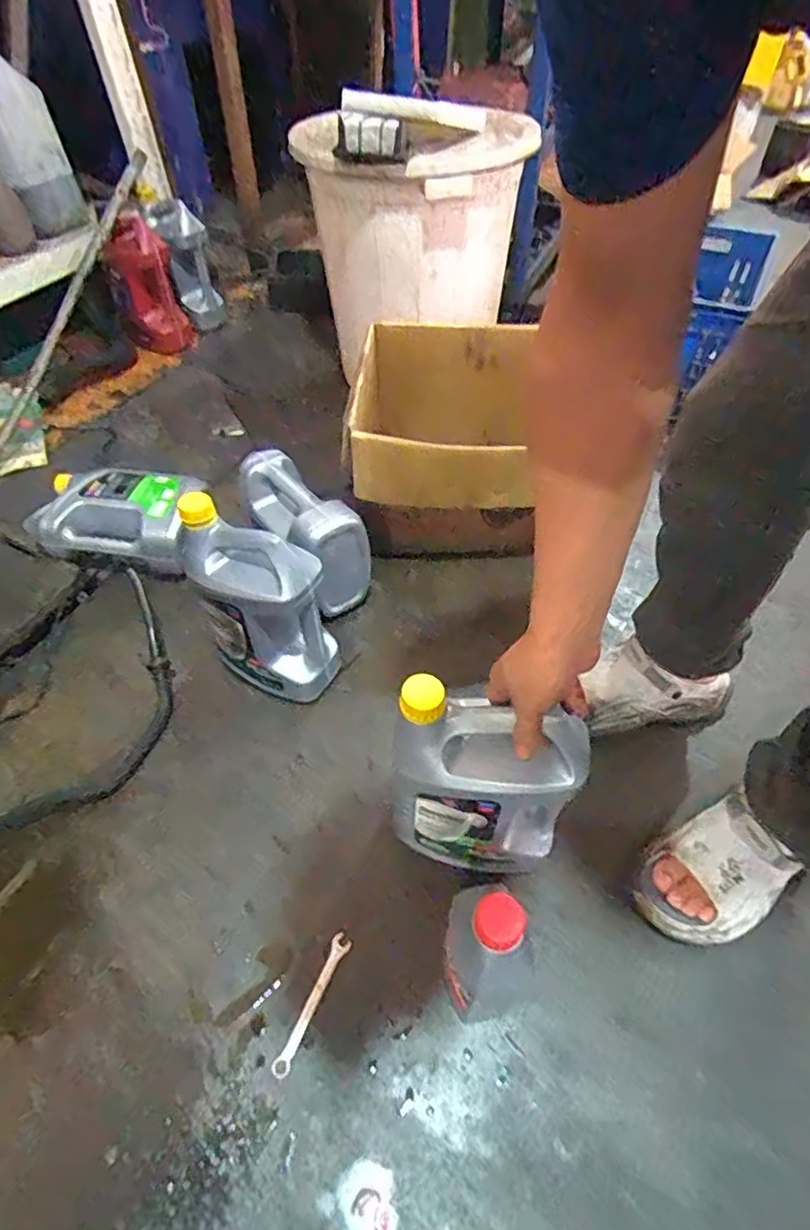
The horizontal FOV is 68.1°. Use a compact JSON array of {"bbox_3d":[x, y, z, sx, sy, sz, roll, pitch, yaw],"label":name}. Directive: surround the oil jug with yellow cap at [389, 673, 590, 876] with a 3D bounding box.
[{"bbox_3d":[0.084,0.190,0.667,0.191,0.278,0.092,9,52,8],"label":"oil jug with yellow cap"}]

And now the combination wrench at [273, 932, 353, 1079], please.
[{"bbox_3d":[-0.104,0.435,0.677,0.021,0.005,0.146,21,55,17],"label":"combination wrench"}]

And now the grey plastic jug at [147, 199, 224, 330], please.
[{"bbox_3d":[-0.531,-0.862,1.484,0.124,0.285,0.126,-24,32,-17],"label":"grey plastic jug"}]

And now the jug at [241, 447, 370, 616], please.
[{"bbox_3d":[-0.176,-0.139,1.015,0.102,0.207,0.253,-35,58,-25],"label":"jug"}]

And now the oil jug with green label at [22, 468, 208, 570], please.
[{"bbox_3d":[-0.530,-0.189,1.106,0.304,0.100,0.191,4,50,4],"label":"oil jug with green label"}]

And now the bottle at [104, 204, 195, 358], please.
[{"bbox_3d":[-0.618,-0.770,1.455,0.152,0.293,0.113,-36,58,-26],"label":"bottle"}]

